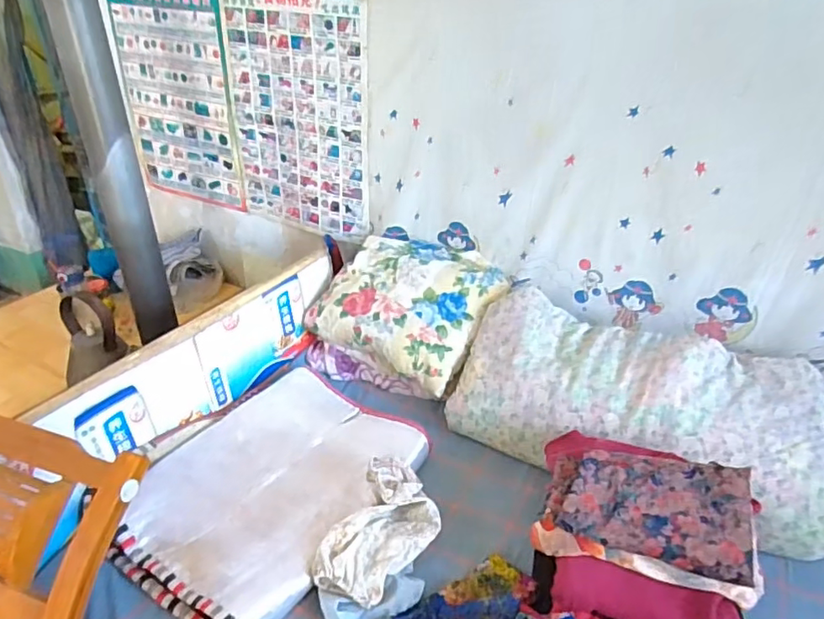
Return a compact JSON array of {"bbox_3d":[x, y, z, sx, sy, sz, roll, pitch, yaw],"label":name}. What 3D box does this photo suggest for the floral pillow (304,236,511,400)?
[{"bbox_3d":[0.002,-0.027,1.403,0.391,0.158,0.403,23,54,20],"label":"floral pillow"}]

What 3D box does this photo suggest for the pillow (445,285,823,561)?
[{"bbox_3d":[0.465,0.175,1.141,0.711,0.196,0.384,19,35,30],"label":"pillow"}]

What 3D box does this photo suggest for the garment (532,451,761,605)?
[{"bbox_3d":[0.362,0.309,0.867,0.315,0.098,0.169,11,32,19],"label":"garment"}]

